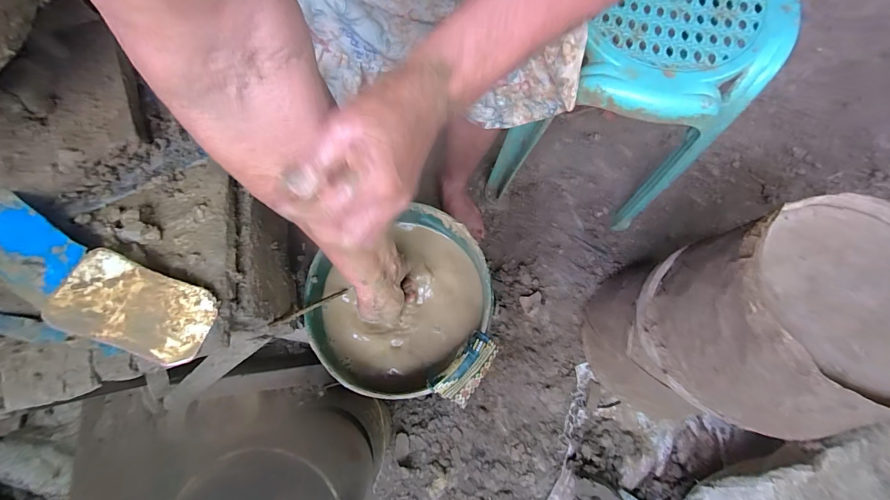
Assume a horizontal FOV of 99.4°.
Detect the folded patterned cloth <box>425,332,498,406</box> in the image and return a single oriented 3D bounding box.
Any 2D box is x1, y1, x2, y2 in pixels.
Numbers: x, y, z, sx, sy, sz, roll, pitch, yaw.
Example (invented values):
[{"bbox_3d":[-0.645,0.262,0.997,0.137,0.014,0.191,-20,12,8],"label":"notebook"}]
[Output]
[{"bbox_3d":[0.020,0.115,0.371,0.040,0.019,0.071,34,75,10],"label":"folded patterned cloth"}]

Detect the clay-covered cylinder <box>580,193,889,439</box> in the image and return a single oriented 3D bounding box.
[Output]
[{"bbox_3d":[0.377,0.116,0.564,0.232,0.475,0.208,-38,77,-12],"label":"clay-covered cylinder"}]

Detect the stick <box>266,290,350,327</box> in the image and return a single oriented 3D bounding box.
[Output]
[{"bbox_3d":[-0.139,0.059,0.391,0.007,0.102,0.010,42,116,11],"label":"stick"}]

